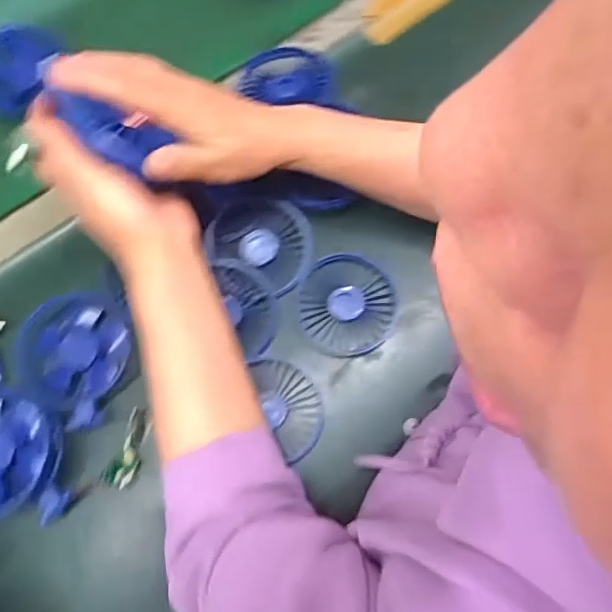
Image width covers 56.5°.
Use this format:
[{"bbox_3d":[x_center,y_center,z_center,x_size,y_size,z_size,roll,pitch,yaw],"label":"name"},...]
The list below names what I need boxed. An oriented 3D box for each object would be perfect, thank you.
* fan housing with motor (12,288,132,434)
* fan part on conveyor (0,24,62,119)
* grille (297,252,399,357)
[{"bbox_3d":[-0.186,0.037,0.463,0.097,0.031,0.091,0,73,1],"label":"fan housing with motor"},{"bbox_3d":[-0.286,-0.234,0.554,0.078,0.027,0.089,41,79,12],"label":"fan part on conveyor"},{"bbox_3d":[0.036,-0.002,0.496,0.083,0.010,0.089,-3,73,0],"label":"grille"}]

